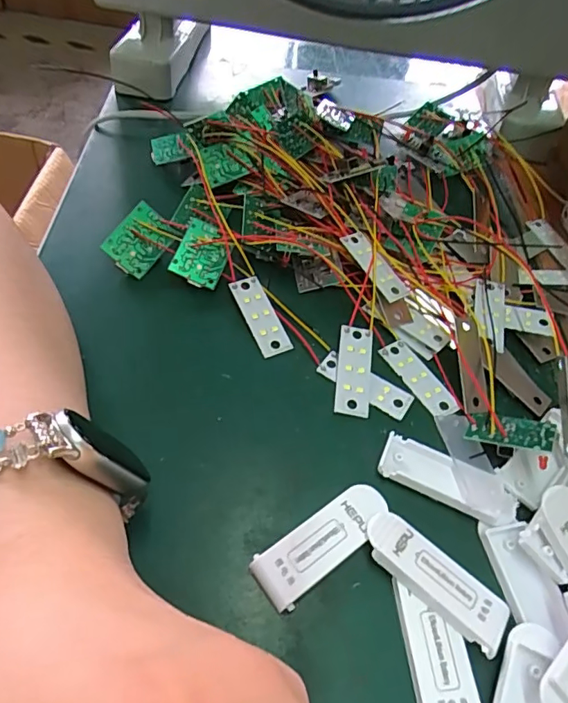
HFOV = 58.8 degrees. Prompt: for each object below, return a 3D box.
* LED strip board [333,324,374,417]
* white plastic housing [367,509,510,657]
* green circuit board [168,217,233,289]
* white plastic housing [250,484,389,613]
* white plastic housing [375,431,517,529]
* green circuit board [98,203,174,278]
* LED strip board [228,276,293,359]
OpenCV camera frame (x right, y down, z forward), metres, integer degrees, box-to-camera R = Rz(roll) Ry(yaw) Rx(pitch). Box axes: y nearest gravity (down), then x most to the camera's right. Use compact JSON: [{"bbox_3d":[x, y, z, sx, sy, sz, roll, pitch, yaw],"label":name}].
[{"bbox_3d":[0.033,0.009,0.240,0.016,0.004,0.045,10,65,-5],"label":"LED strip board"},{"bbox_3d":[0.055,0.083,0.185,0.055,0.006,0.019,37,59,20],"label":"white plastic housing"},{"bbox_3d":[-0.043,-0.052,0.267,0.027,0.005,0.034,22,78,-7],"label":"green circuit board"},{"bbox_3d":[0.016,0.072,0.191,0.057,0.004,0.021,-30,62,-24],"label":"white plastic housing"},{"bbox_3d":[0.068,0.053,0.210,0.055,0.004,0.022,21,55,10],"label":"white plastic housing"},{"bbox_3d":[-0.076,-0.059,0.269,0.028,0.004,0.035,41,81,-16],"label":"green circuit board"},{"bbox_3d":[-0.012,-0.018,0.255,0.017,0.004,0.045,-21,72,-19],"label":"LED strip board"}]

